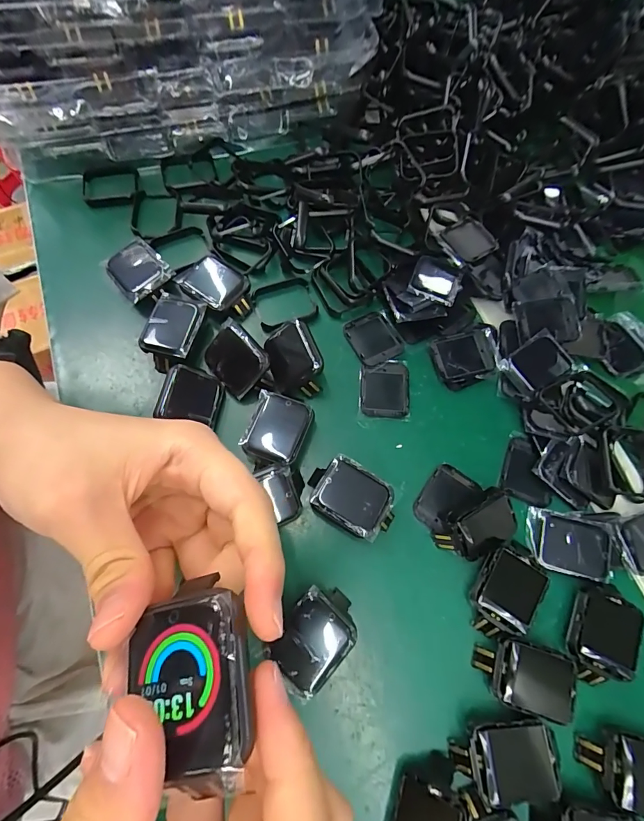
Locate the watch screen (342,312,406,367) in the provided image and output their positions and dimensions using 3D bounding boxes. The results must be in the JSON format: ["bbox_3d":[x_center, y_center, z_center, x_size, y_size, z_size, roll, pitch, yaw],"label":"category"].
[{"bbox_3d":[0.037,-0.051,0.279,0.033,0.004,0.040,-25,72,-10],"label":"watch screen"}]

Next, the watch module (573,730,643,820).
[{"bbox_3d":[0.154,0.178,0.195,0.045,0.019,0.031,16,70,4],"label":"watch module"}]

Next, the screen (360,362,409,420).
[{"bbox_3d":[0.043,-0.014,0.267,0.032,0.004,0.039,4,69,0],"label":"screen"}]

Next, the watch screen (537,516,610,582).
[{"bbox_3d":[0.148,0.080,0.229,0.036,0.006,0.030,13,70,3],"label":"watch screen"}]

